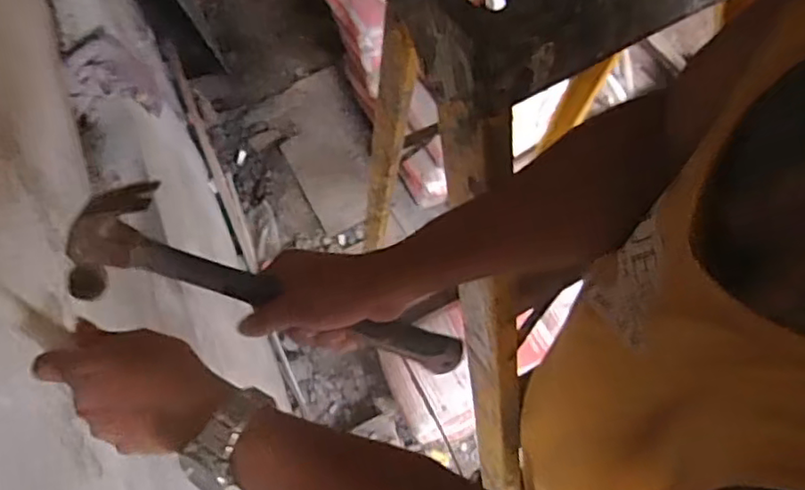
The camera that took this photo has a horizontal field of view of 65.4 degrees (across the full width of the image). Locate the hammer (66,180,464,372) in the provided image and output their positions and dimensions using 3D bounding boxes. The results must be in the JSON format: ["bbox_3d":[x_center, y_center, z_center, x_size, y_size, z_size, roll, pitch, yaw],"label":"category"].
[{"bbox_3d":[-0.097,0.043,0.491,0.313,0.117,0.052,20,62,-13],"label":"hammer"}]

